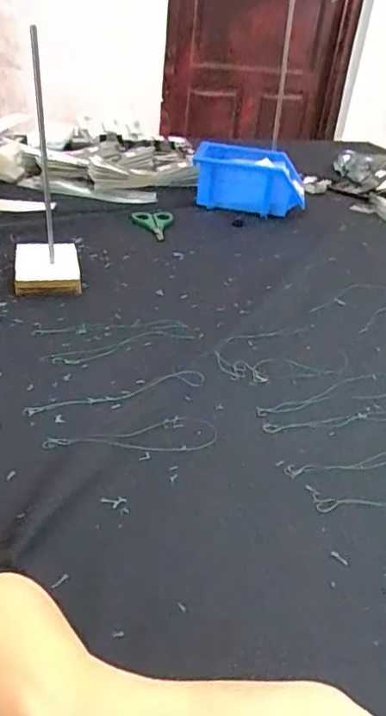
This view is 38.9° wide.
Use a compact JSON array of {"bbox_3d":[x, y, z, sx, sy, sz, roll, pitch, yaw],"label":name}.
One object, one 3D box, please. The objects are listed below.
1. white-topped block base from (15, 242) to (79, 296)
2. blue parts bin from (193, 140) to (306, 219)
[{"bbox_3d":[-0.168,-0.104,0.626,0.070,0.017,0.114,-3,34,-16],"label":"white-topped block base"},{"bbox_3d":[0.095,-0.294,0.905,0.173,0.079,0.129,11,33,5],"label":"blue parts bin"}]

